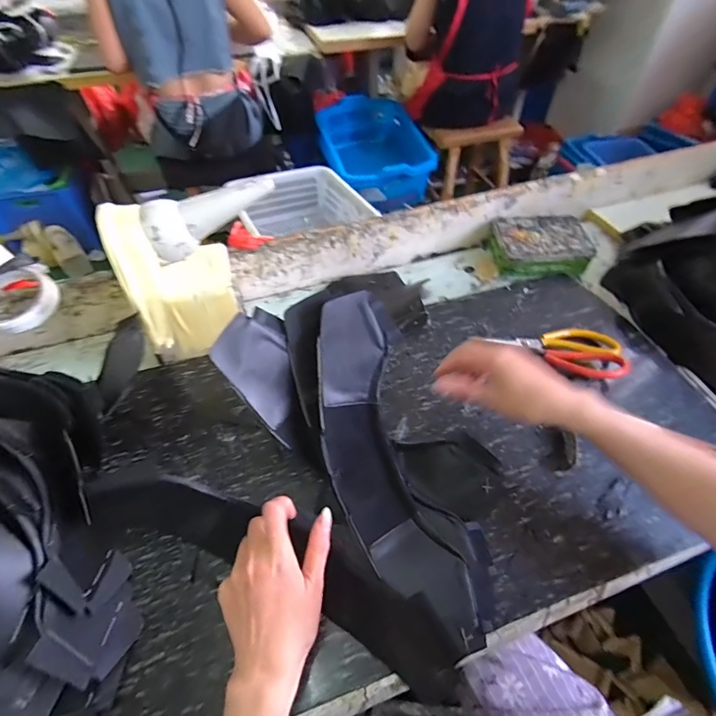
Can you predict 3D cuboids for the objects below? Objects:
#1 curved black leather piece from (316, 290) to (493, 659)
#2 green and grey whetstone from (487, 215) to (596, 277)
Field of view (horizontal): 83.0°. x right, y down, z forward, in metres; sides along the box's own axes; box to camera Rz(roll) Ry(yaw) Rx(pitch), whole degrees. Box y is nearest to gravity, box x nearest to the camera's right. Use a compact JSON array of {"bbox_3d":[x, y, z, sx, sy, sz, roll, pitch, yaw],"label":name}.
[{"bbox_3d":[0.031,0.099,0.397,0.111,0.065,0.319,-18,79,-13],"label":"curved black leather piece"},{"bbox_3d":[0.316,-0.196,0.705,0.156,0.043,0.117,0,51,2],"label":"green and grey whetstone"}]

